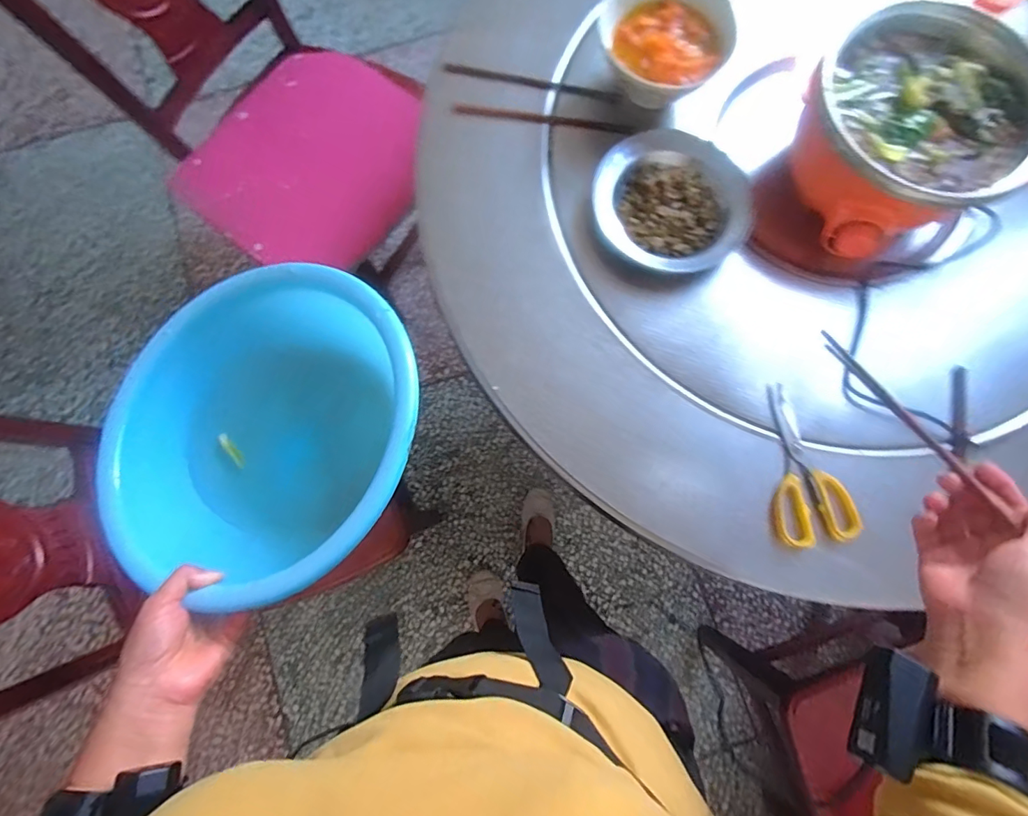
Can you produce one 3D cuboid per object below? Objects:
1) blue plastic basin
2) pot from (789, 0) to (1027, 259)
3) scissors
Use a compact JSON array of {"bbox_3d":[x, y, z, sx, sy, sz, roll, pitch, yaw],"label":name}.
[{"bbox_3d":[-0.226,0.020,0.459,0.282,0.121,0.277,0,80,0],"label":"blue plastic basin"},{"bbox_3d":[0.463,-0.327,0.599,0.256,0.135,0.236,0,80,0],"label":"pot"},{"bbox_3d":[0.345,0.066,0.581,0.090,0.018,0.183,0,80,0],"label":"scissors"}]

